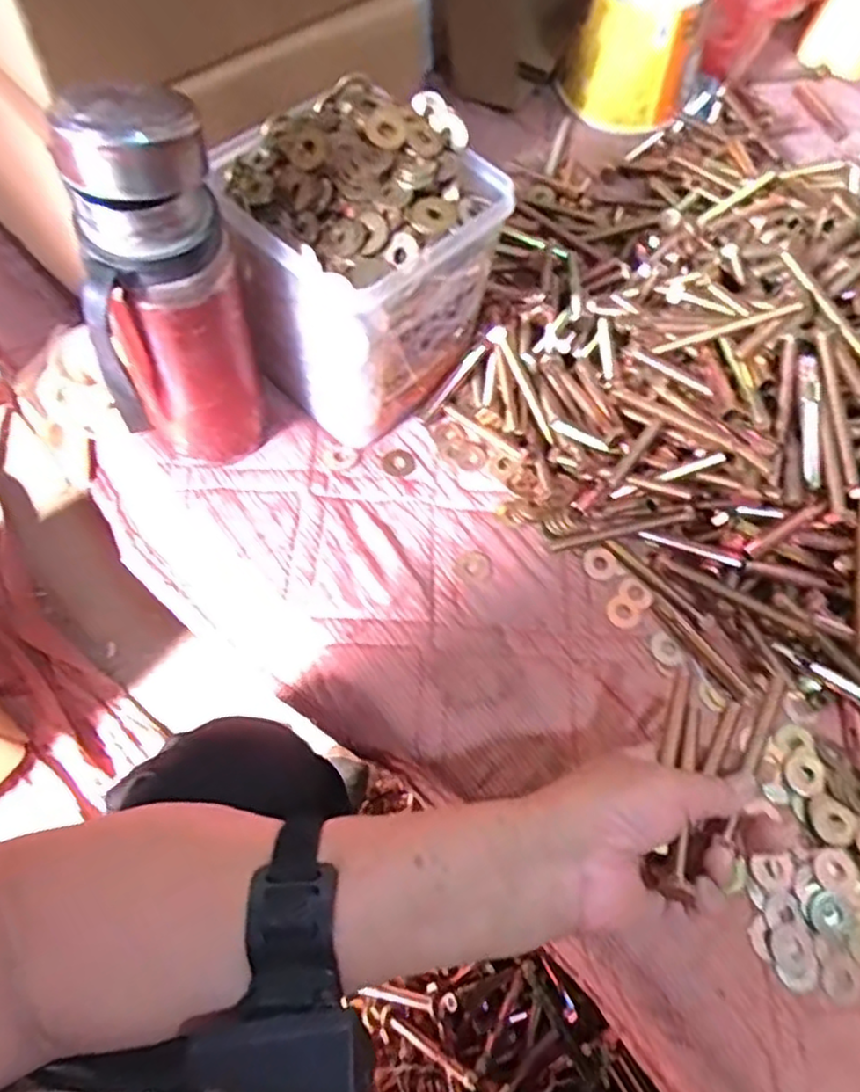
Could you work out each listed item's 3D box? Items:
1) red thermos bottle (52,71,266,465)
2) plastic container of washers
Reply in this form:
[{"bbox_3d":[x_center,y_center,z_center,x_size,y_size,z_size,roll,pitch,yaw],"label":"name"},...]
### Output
[{"bbox_3d":[-0.161,-0.136,0.411,0.093,0.238,0.069,-31,70,-17],"label":"red thermos bottle"},{"bbox_3d":[-0.048,-0.188,0.478,0.154,0.174,0.143,-41,73,-20],"label":"plastic container of washers"}]

